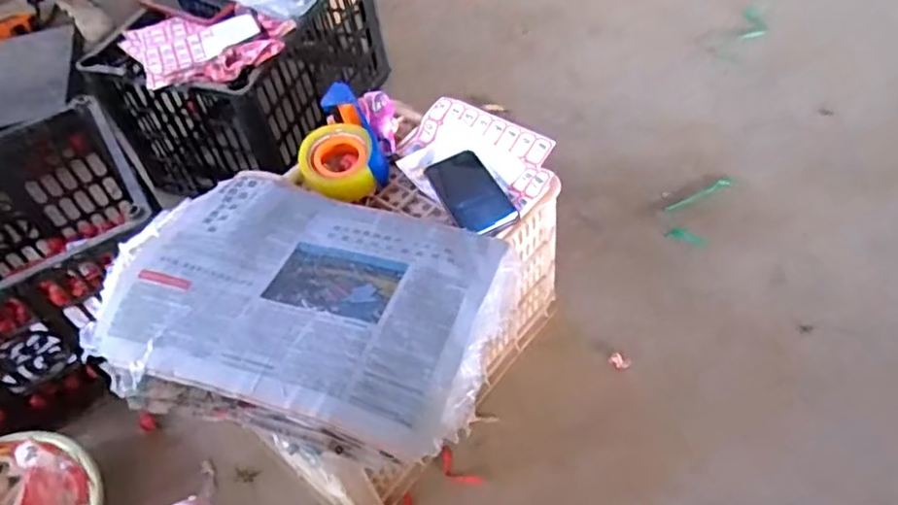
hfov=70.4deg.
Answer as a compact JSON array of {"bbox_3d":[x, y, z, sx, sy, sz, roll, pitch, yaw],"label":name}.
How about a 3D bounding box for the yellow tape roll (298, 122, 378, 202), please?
[{"bbox_3d":[-0.147,-0.120,0.870,0.104,0.052,0.104,-1,73,2],"label":"yellow tape roll"}]

